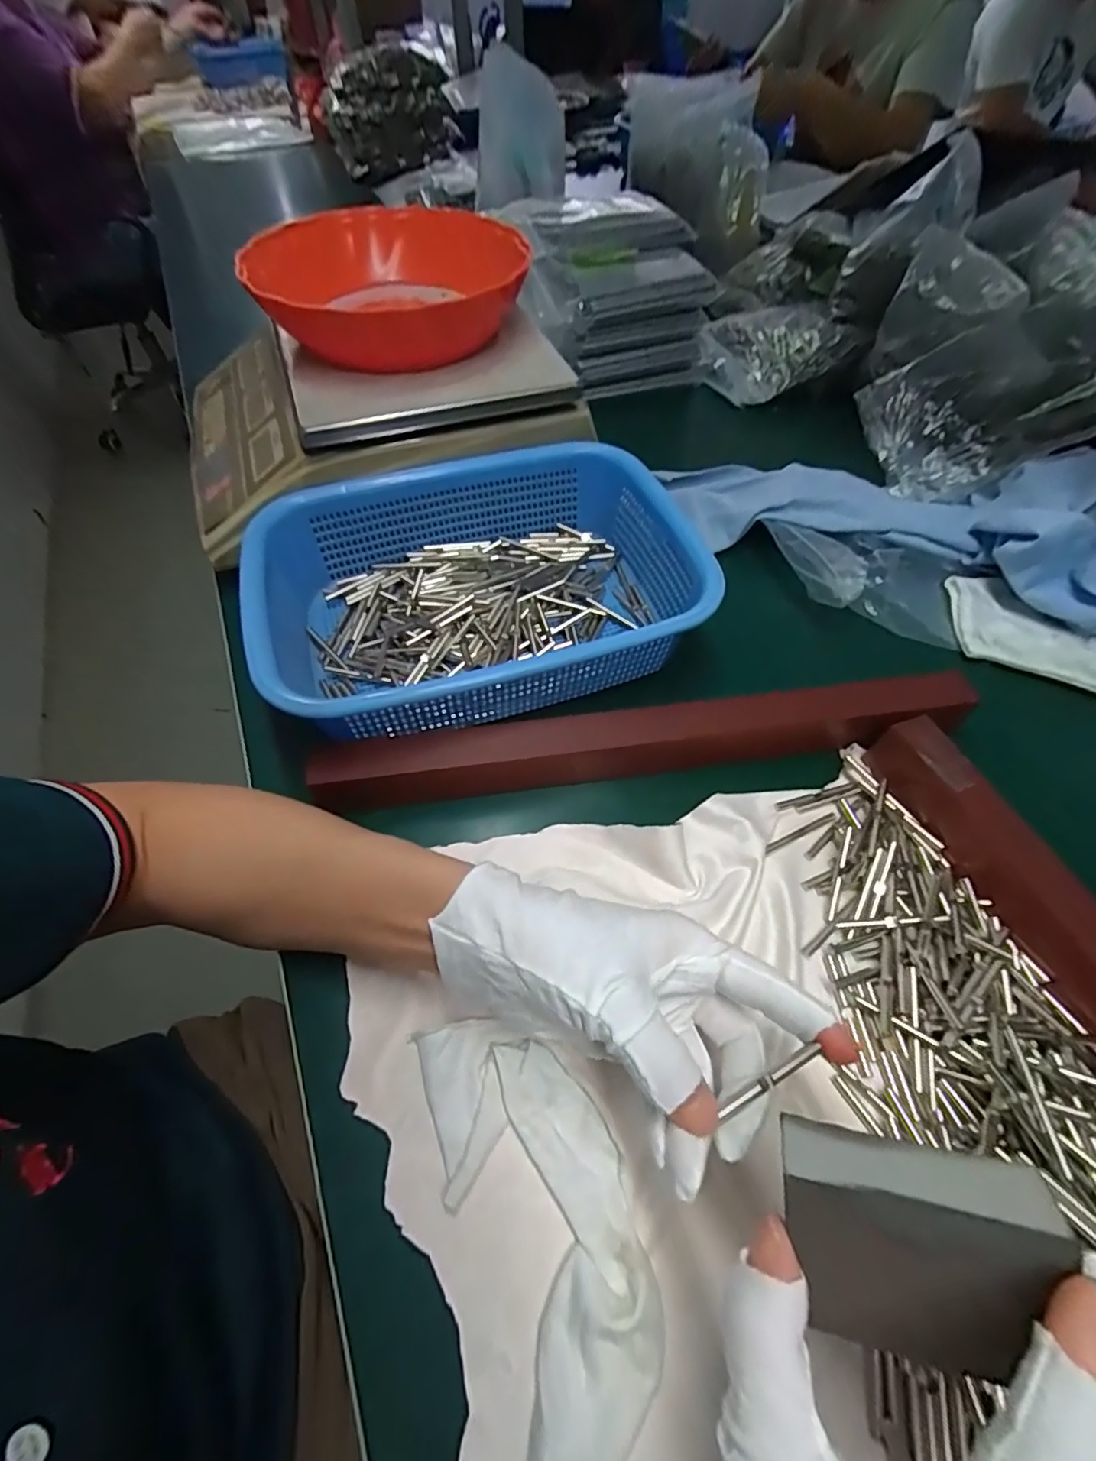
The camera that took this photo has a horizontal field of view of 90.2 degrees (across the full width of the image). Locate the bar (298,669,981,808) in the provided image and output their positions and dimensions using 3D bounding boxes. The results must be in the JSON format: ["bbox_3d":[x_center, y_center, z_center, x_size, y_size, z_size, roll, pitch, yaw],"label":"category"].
[{"bbox_3d":[0.060,0.006,0.328,0.381,0.039,0.030,-7,58,-3],"label":"bar"}]

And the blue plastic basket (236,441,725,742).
[{"bbox_3d":[-0.039,-0.098,0.377,0.262,0.080,0.201,-16,59,-9],"label":"blue plastic basket"}]

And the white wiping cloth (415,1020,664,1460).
[{"bbox_3d":[-0.002,0.209,0.212,0.076,0.014,0.178,-12,58,-7],"label":"white wiping cloth"}]

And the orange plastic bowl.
[{"bbox_3d":[-0.123,-0.341,0.422,0.202,0.055,0.199,-1,58,1],"label":"orange plastic bowl"}]

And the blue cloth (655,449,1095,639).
[{"bbox_3d":[0.304,-0.182,0.430,0.404,0.090,0.134,22,61,14],"label":"blue cloth"}]

